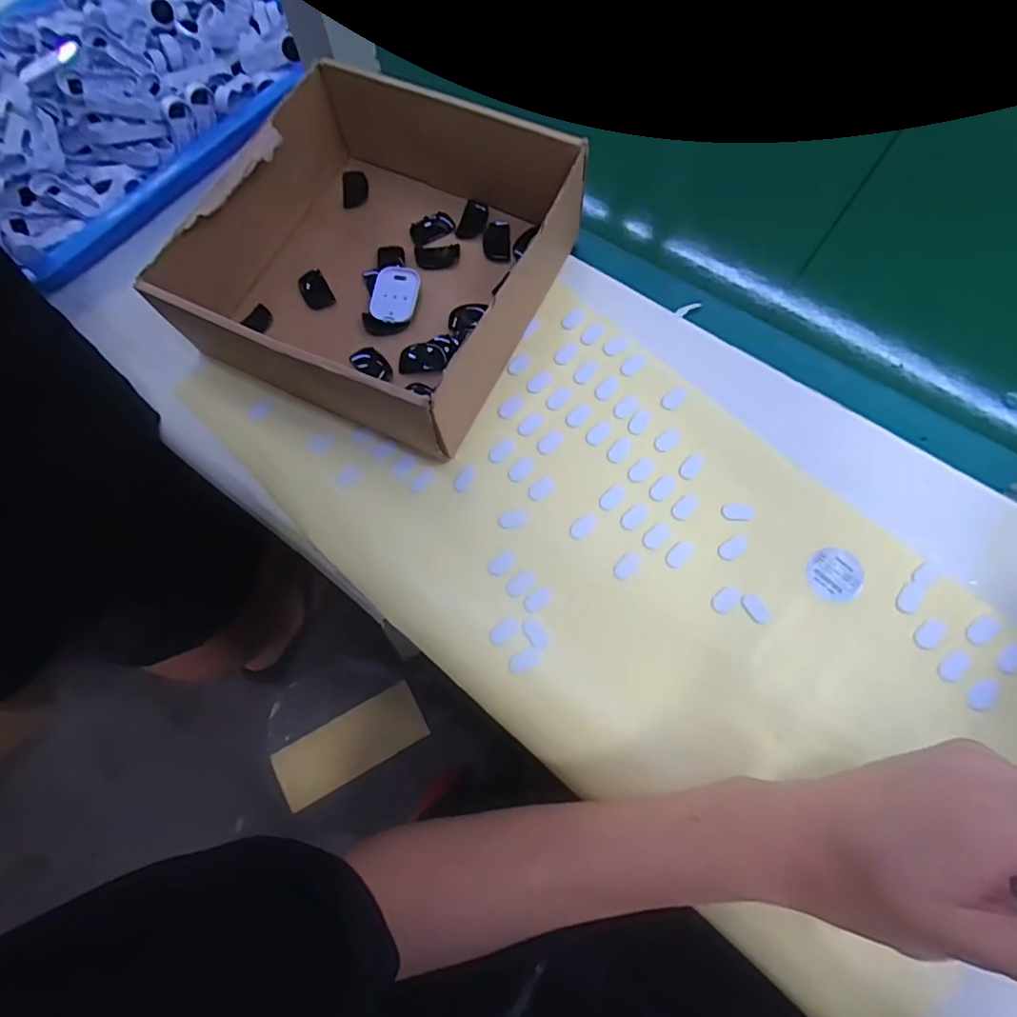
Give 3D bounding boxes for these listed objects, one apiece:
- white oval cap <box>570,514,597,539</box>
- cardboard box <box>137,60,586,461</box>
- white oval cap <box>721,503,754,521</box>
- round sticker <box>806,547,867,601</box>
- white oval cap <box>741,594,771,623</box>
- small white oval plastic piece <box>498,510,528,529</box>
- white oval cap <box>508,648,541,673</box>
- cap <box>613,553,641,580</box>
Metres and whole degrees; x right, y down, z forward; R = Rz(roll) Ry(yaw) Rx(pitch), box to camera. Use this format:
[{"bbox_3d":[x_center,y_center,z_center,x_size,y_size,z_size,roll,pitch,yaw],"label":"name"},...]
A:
[{"bbox_3d":[0.044,0.010,0.343,0.011,0.004,0.017,36,75,14],"label":"white oval cap"},{"bbox_3d":[-0.080,-0.161,0.367,0.195,0.071,0.205,26,73,11],"label":"cardboard box"},{"bbox_3d":[0.135,0.001,0.340,0.018,0.004,0.011,9,71,6],"label":"white oval cap"},{"bbox_3d":[0.184,0.037,0.327,0.030,0.004,0.030,-2,72,7],"label":"round sticker"},{"bbox_3d":[0.138,0.056,0.322,0.010,0.004,0.018,-37,72,-10],"label":"white oval cap"},{"bbox_3d":[0.003,0.006,0.345,0.018,0.004,0.010,-21,70,-5],"label":"small white oval plastic piece"},{"bbox_3d":[0.009,0.082,0.315,0.018,0.004,0.010,-28,71,-8],"label":"white oval cap"},{"bbox_3d":[0.069,0.033,0.333,0.010,0.004,0.018,41,77,15],"label":"cap"}]

